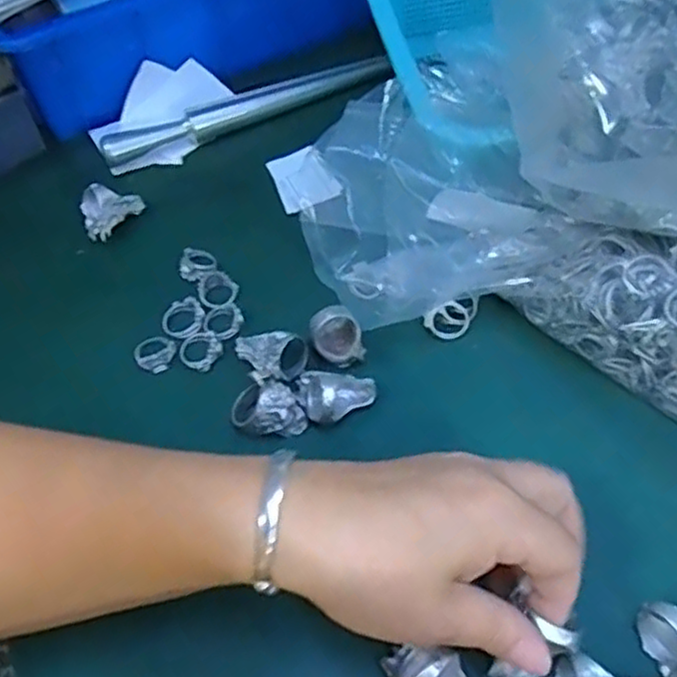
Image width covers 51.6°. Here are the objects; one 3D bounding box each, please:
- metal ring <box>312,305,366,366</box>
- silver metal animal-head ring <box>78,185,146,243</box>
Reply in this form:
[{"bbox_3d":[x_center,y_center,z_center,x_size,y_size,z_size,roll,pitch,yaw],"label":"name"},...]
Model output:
[{"bbox_3d":[-0.001,0.000,0.364,0.026,0.031,0.018,-7,54,-2],"label":"metal ring"},{"bbox_3d":[-0.141,-0.080,0.434,0.038,0.032,0.018,-28,57,-16],"label":"silver metal animal-head ring"}]

